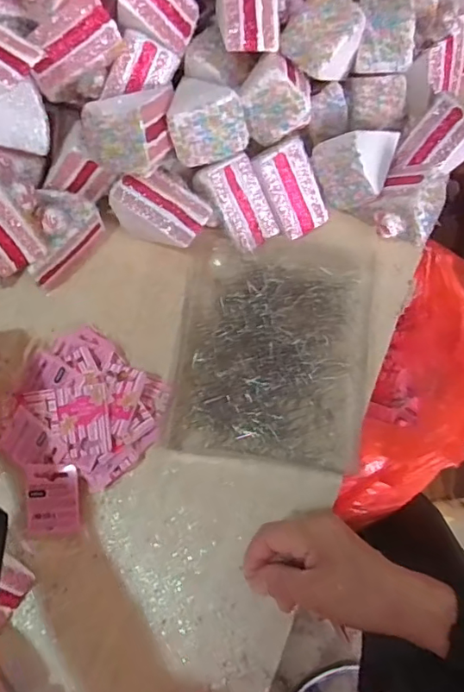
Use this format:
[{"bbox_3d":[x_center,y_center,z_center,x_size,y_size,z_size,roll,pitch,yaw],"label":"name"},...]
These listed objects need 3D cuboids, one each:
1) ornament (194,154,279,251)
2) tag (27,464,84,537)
[{"bbox_3d":[0.005,-0.141,0.521,0.055,0.063,0.074,-32,73,-9],"label":"ornament"},{"bbox_3d":[-0.155,0.133,0.458,0.045,0.004,0.060,-6,87,0],"label":"tag"}]

